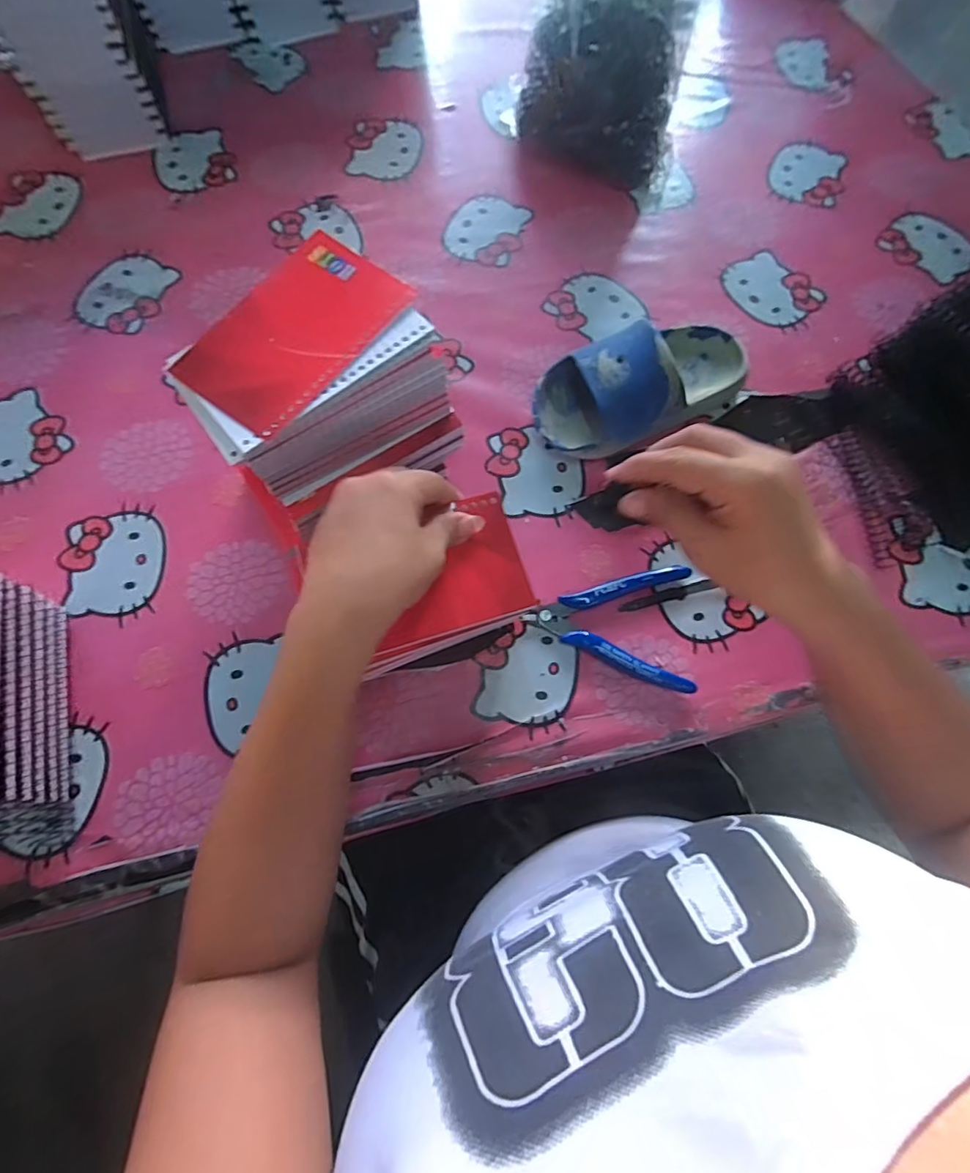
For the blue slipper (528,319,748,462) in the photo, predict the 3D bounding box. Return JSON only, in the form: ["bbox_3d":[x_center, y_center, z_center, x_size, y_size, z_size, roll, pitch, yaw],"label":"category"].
[{"bbox_3d":[0.123,-0.157,0.406,0.171,0.062,0.080,-20,74,-7],"label":"blue slipper"}]

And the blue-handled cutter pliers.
[{"bbox_3d":[0.085,0.026,0.370,0.110,0.018,0.083,4,73,0],"label":"blue-handled cutter pliers"}]

